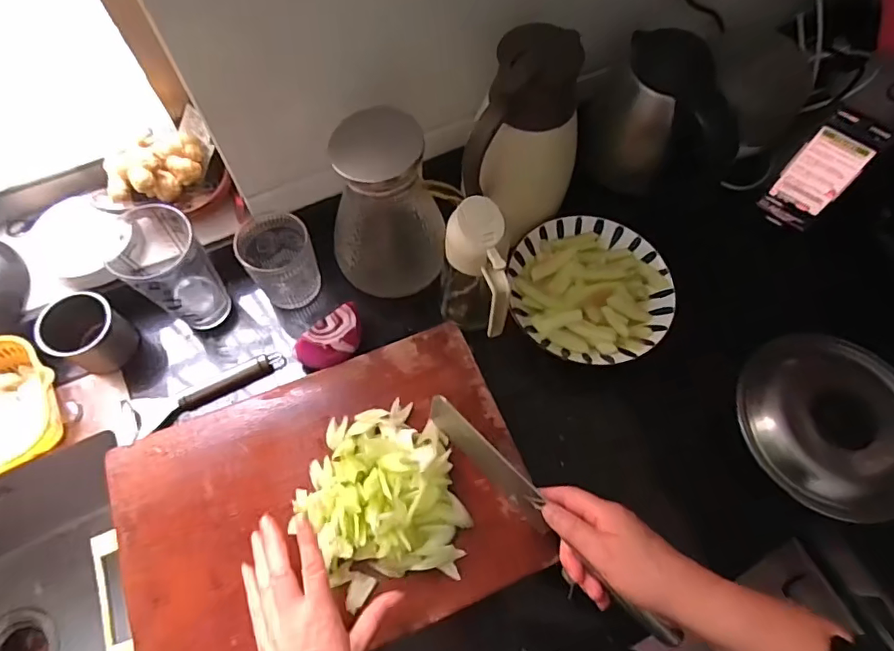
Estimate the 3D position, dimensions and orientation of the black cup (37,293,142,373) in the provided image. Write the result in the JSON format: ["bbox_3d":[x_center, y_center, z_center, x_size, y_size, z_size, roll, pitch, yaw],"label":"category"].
[{"bbox_3d":[-0.397,0.008,0.575,0.072,0.067,0.070,1,66,-2],"label":"black cup"}]

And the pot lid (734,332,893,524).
[{"bbox_3d":[0.438,0.104,0.587,0.201,0.040,0.209,-8,67,-6],"label":"pot lid"}]

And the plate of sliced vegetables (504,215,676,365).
[{"bbox_3d":[0.165,-0.043,0.612,0.181,0.043,0.183,1,66,-2],"label":"plate of sliced vegetables"}]

